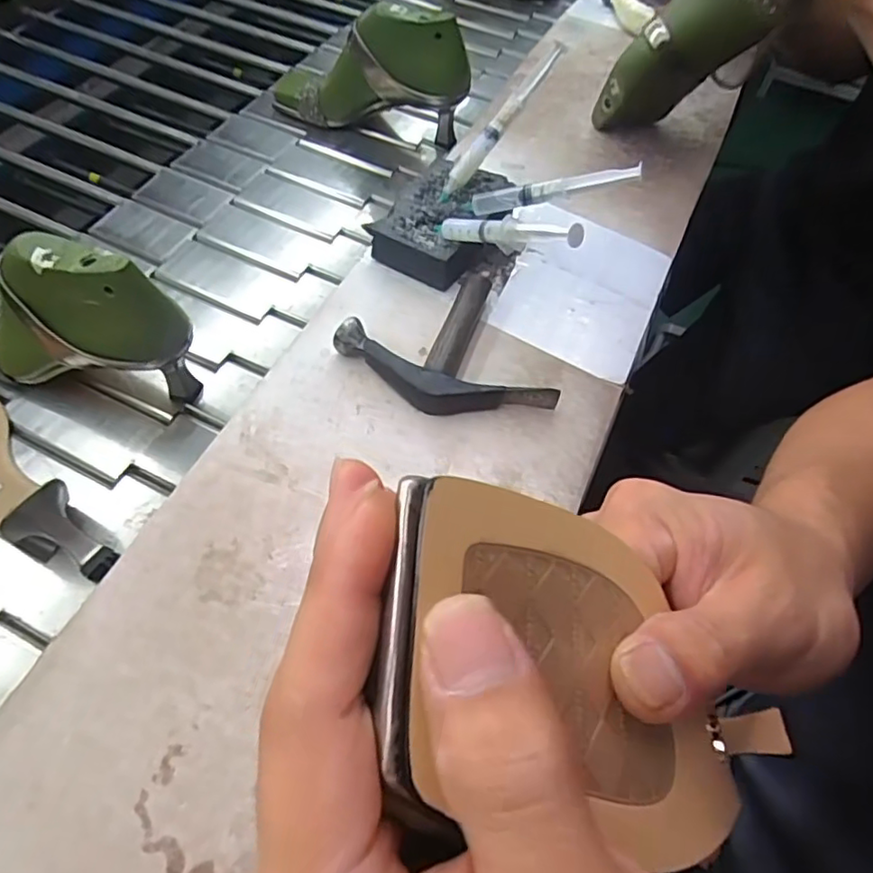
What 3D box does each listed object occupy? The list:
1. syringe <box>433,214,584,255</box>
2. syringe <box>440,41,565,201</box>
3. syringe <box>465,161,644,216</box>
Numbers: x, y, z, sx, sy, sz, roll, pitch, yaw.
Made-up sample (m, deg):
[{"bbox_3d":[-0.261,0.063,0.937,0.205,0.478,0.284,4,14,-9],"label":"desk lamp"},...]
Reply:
[{"bbox_3d":[0.045,-0.152,0.453,0.013,0.023,0.161,-36,37,-24],"label":"syringe"},{"bbox_3d":[0.054,-0.268,0.519,0.150,0.016,0.013,-49,66,14],"label":"syringe"},{"bbox_3d":[0.091,-0.200,0.487,0.141,0.018,0.012,-2,53,26],"label":"syringe"}]

